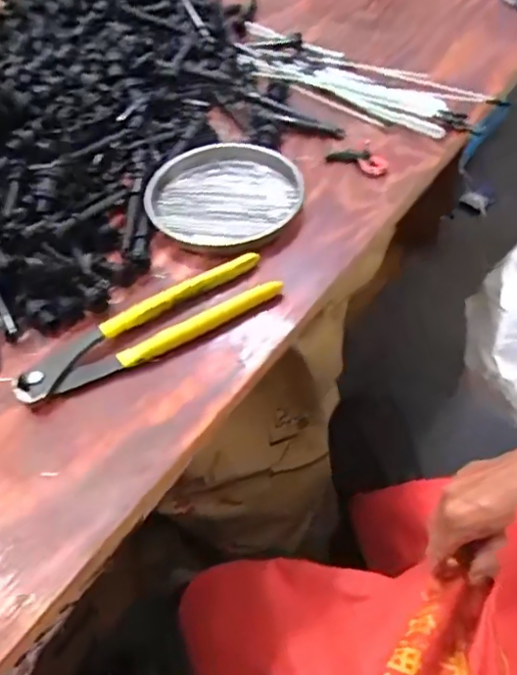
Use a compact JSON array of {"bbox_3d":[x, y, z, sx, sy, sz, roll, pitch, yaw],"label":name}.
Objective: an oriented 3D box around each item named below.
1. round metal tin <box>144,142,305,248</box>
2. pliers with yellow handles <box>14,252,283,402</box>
[{"bbox_3d":[-0.029,-0.131,0.517,0.123,0.018,0.127,-2,52,3],"label":"round metal tin"},{"bbox_3d":[-0.079,-0.008,0.426,0.197,0.016,0.045,-25,54,-15],"label":"pliers with yellow handles"}]

